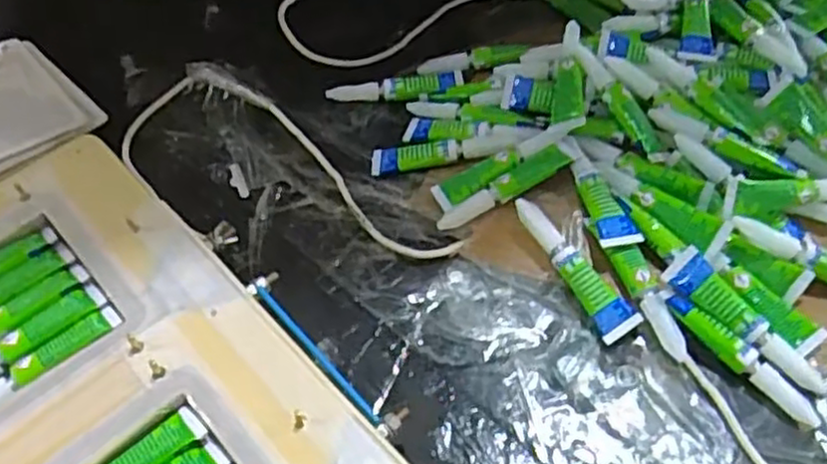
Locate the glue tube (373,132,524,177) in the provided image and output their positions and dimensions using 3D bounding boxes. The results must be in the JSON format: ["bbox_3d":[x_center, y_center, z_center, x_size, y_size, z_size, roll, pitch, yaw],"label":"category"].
[{"bbox_3d":[0.017,-0.045,0.412,0.082,0.019,0.019,0,54,4],"label":"glue tube"}]

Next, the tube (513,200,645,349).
[{"bbox_3d":[0.077,0.016,0.359,0.018,0.017,0.080,-28,57,-15],"label":"tube"}]

